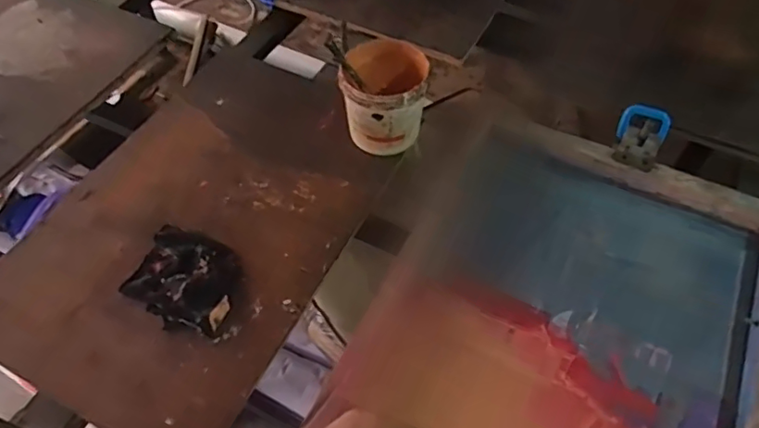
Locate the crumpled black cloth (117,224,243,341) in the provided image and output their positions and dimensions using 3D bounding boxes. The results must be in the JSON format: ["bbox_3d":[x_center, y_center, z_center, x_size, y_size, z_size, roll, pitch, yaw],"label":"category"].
[{"bbox_3d":[-0.241,0.082,0.705,0.147,0.029,0.121,21,58,15],"label":"crumpled black cloth"}]

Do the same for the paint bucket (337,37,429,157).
[{"bbox_3d":[0.007,-0.171,0.821,0.122,0.122,0.127,7,55,6],"label":"paint bucket"}]

